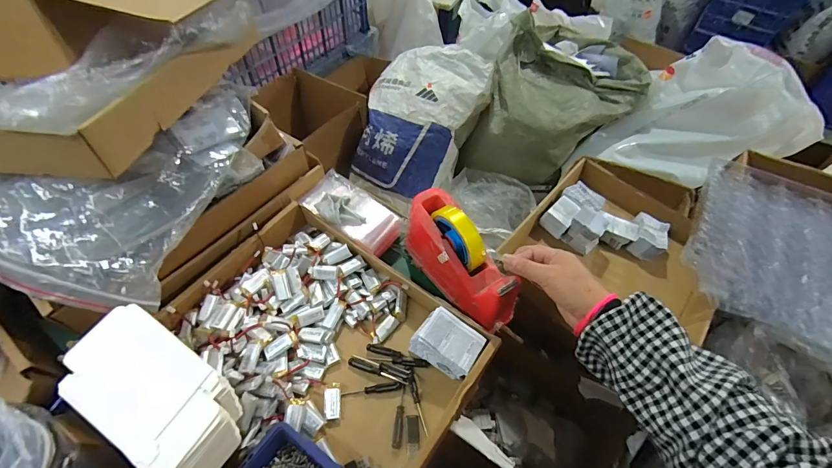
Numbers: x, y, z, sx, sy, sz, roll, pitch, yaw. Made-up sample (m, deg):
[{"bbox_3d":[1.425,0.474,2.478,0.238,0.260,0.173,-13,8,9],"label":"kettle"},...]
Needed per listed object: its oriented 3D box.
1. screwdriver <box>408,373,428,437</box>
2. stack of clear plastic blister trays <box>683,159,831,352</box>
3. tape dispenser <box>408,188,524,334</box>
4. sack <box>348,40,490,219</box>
[{"bbox_3d":[0.004,0.211,0.464,0.010,0.009,0.073,-14,56,-11],"label":"screwdriver"},{"bbox_3d":[0.696,0.014,0.708,0.306,0.068,0.360,26,58,16],"label":"stack of clear plastic blister trays"},{"bbox_3d":[0.059,0.032,0.519,0.065,0.113,0.193,-27,59,-19],"label":"tape dispenser"},{"bbox_3d":[-0.006,-0.359,1.250,0.357,0.415,0.400,22,57,14],"label":"sack"}]

